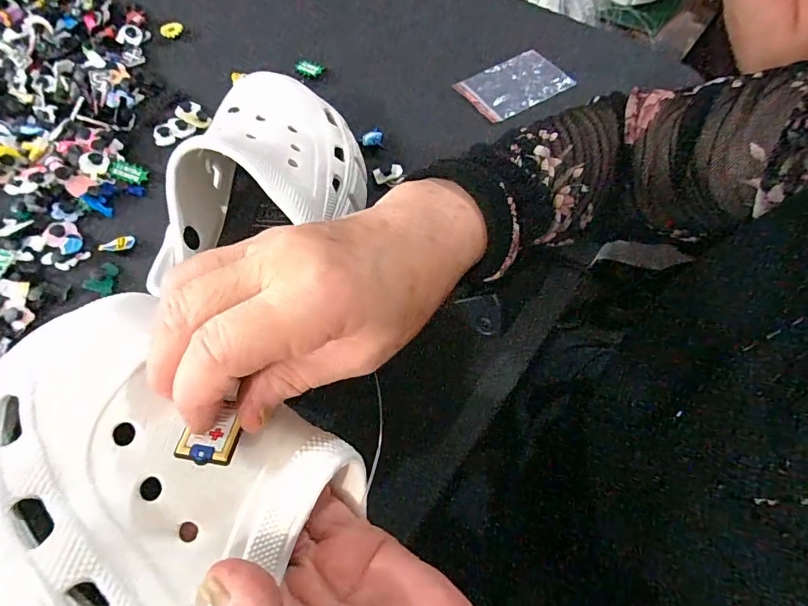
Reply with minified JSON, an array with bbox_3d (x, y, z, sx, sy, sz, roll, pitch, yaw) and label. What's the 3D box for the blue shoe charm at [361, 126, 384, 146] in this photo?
[{"bbox_3d":[-0.030,-0.157,0.414,0.020,0.011,0.013,-5,61,-2],"label":"blue shoe charm"}]

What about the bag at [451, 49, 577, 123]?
[{"bbox_3d":[0.117,-0.231,0.460,0.106,0.009,0.071,-27,66,-14],"label":"bag"}]

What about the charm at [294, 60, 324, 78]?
[{"bbox_3d":[-0.100,-0.247,0.462,0.032,0.010,0.013,20,64,11],"label":"charm"}]

